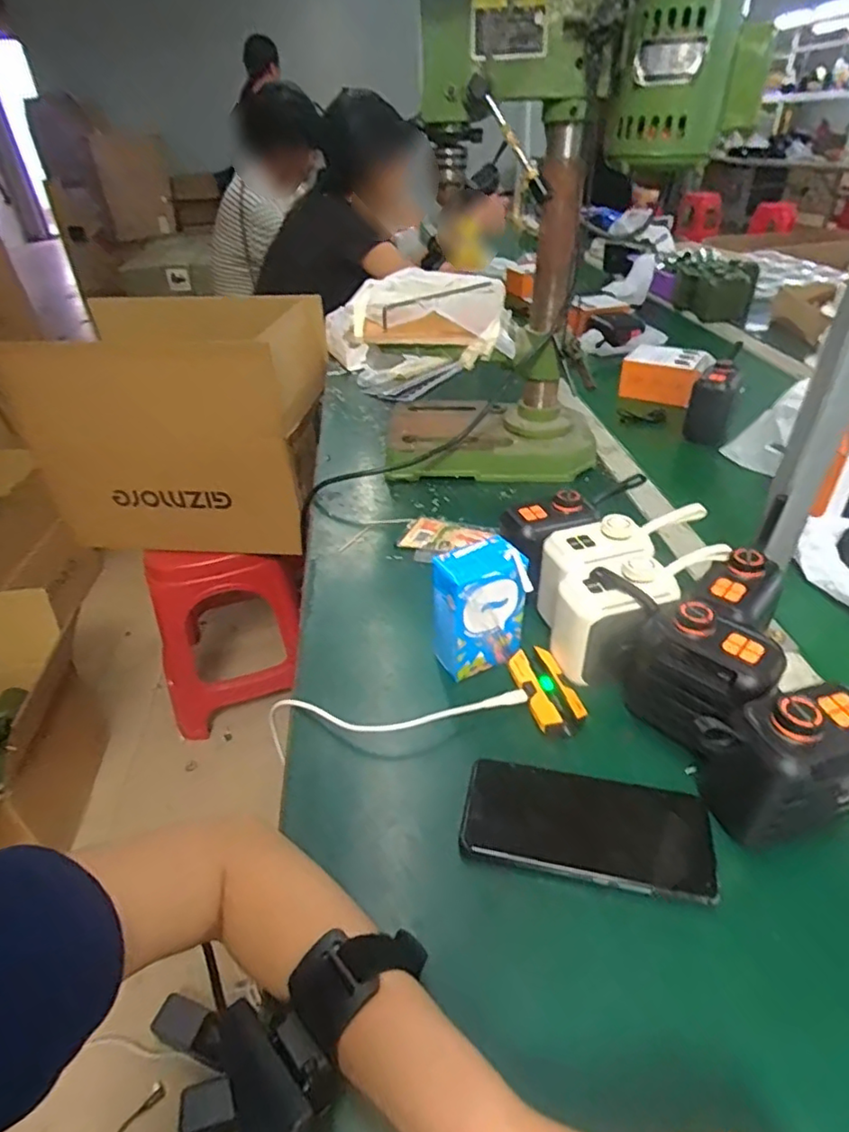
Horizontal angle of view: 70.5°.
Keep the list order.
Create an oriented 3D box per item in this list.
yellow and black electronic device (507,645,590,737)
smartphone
[{"bbox_3d":[0.095,0.096,0.478,0.038,0.018,0.076,-9,39,-13],"label":"yellow and black electronic device"},{"bbox_3d":[0.103,0.169,0.389,0.152,0.014,0.067,7,47,12],"label":"smartphone"}]

